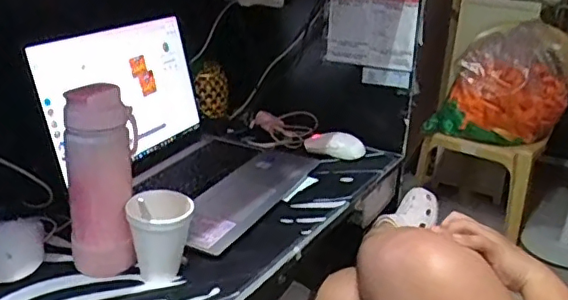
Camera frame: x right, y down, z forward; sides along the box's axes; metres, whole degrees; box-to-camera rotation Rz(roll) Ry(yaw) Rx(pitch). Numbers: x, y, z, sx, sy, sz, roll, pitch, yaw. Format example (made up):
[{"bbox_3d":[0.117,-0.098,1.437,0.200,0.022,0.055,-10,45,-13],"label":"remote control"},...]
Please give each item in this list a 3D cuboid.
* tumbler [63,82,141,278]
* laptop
[{"bbox_3d":[-0.216,0.033,0.674,0.076,0.210,0.062,1,21,-4],"label":"tumbler"},{"bbox_3d":[-0.141,-0.053,0.899,0.309,0.225,0.357,12,23,23],"label":"laptop"}]

